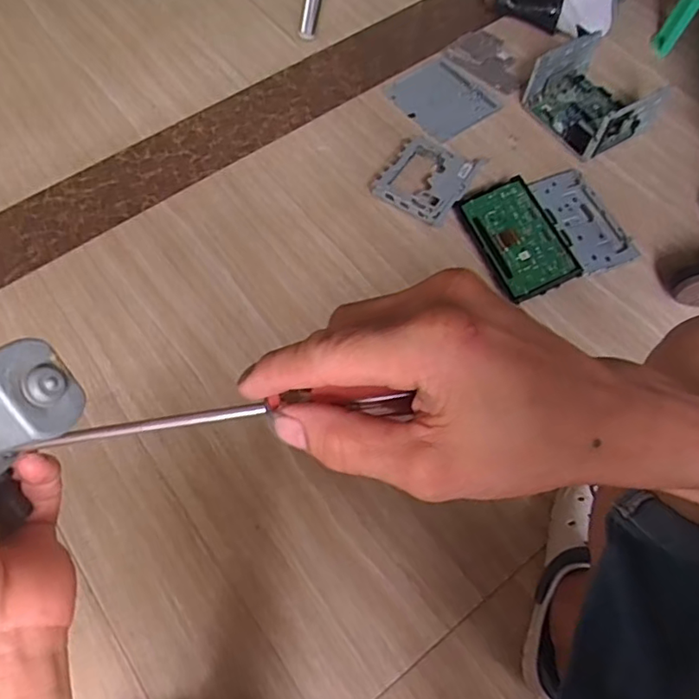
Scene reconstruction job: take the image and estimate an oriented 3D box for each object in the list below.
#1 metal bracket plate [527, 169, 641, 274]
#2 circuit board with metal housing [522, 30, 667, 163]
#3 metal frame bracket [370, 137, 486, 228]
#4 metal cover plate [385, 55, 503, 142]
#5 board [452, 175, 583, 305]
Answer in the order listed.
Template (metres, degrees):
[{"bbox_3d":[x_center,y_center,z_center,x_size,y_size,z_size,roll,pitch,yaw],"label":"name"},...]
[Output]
[{"bbox_3d":[0.364,-0.208,0.909,0.091,0.011,0.192,-22,66,-8],"label":"metal bracket plate"},{"bbox_3d":[0.391,-0.419,0.961,0.119,0.101,0.199,-30,69,-14],"label":"circuit board with metal housing"},{"bbox_3d":[0.126,-0.281,0.956,0.138,0.026,0.148,29,70,14],"label":"metal frame bracket"},{"bbox_3d":[0.170,-0.456,1.042,0.141,0.013,0.161,-33,68,-12],"label":"metal cover plate"},{"bbox_3d":[0.265,-0.177,0.894,0.123,0.026,0.197,-22,66,-8],"label":"board"}]

